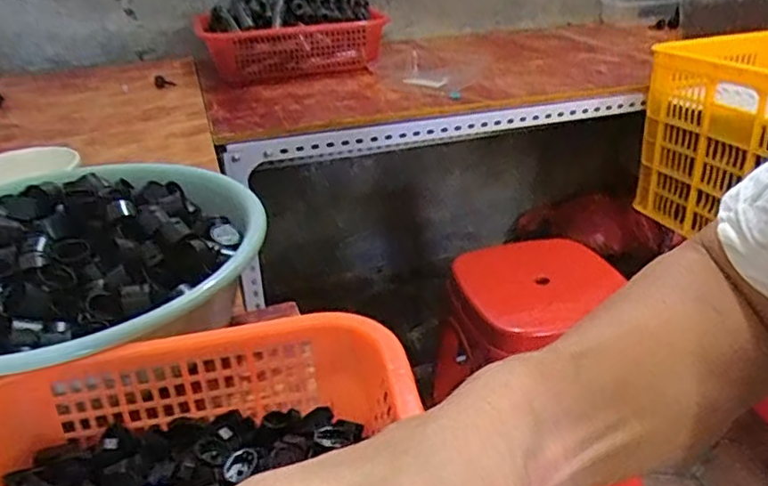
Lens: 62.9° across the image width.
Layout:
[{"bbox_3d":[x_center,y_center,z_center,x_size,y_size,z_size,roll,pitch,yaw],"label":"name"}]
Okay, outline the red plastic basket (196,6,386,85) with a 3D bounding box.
[{"bbox_3d":[-0.185,-0.413,1.301,0.372,0.103,0.227,-8,30,-12],"label":"red plastic basket"}]

